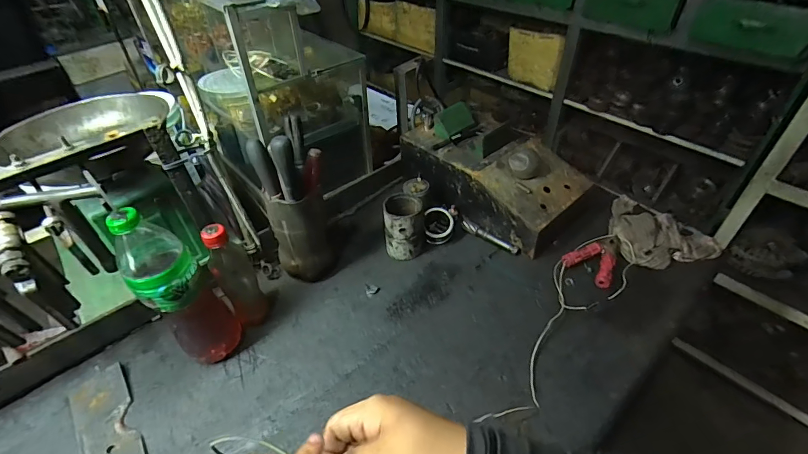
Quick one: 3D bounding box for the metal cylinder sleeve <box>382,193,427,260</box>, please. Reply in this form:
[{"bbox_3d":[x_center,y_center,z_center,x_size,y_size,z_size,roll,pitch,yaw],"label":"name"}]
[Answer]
[{"bbox_3d":[0.002,-0.002,0.732,0.075,0.097,0.082,0,45,2],"label":"metal cylinder sleeve"}]

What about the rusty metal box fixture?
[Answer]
[{"bbox_3d":[0.177,-0.118,0.814,0.186,0.143,0.349,-35,54,-28],"label":"rusty metal box fixture"}]

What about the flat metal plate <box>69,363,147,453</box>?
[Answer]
[{"bbox_3d":[-0.389,0.279,0.530,0.068,0.009,0.199,-30,52,-23],"label":"flat metal plate"}]

